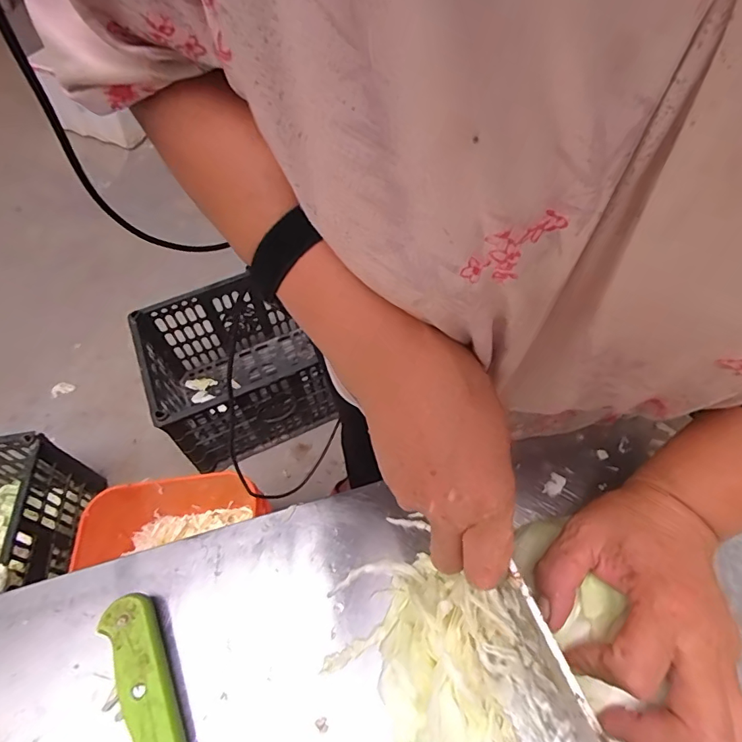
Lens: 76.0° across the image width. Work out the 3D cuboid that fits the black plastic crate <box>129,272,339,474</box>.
[{"bbox_3d":[-0.330,-0.006,1.195,0.405,0.288,0.331,-22,59,-13],"label":"black plastic crate"}]

